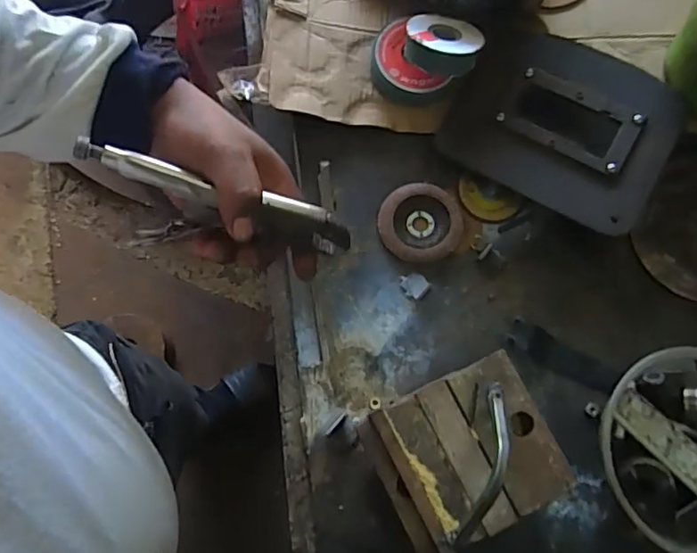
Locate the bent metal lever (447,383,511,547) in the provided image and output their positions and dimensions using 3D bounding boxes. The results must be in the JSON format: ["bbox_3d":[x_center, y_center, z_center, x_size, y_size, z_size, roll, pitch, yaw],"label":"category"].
[{"bbox_3d":[0.111,0.154,0.457,0.020,0.046,0.133,20,78,3],"label":"bent metal lever"}]

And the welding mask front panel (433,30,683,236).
[{"bbox_3d":[0.221,-0.162,0.586,0.216,0.025,0.183,28,78,5],"label":"welding mask front panel"}]

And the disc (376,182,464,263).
[{"bbox_3d":[0.075,-0.056,0.582,0.087,0.012,0.081,0,77,-1],"label":"disc"}]

